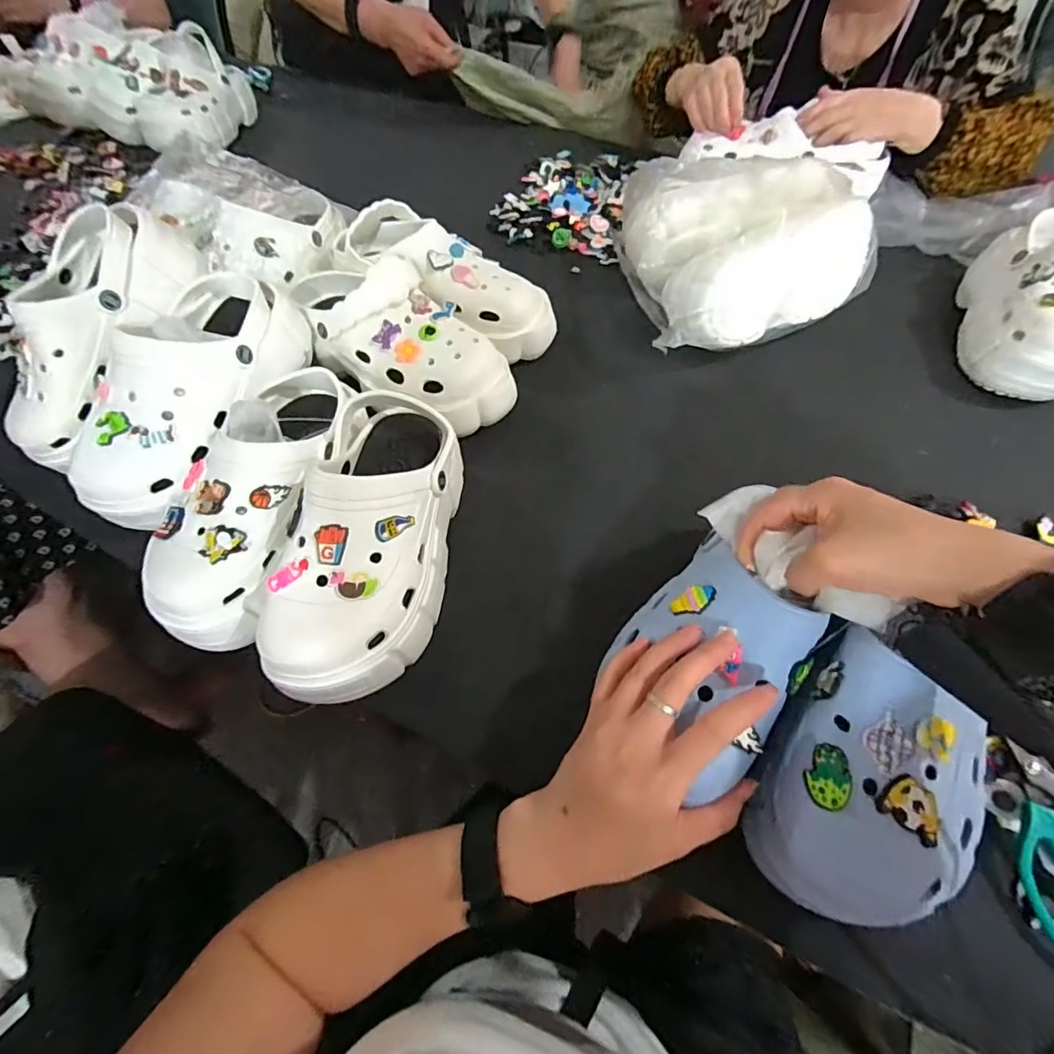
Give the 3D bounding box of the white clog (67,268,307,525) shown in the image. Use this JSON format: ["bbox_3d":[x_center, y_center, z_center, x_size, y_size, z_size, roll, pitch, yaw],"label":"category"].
[{"bbox_3d":[-0.294,-0.122,0.446,0.095,0.099,0.230,15,58,8],"label":"white clog"}]

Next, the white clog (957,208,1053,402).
[{"bbox_3d":[0.563,-0.247,0.558,0.102,0.108,0.220,20,59,12],"label":"white clog"}]

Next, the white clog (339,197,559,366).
[{"bbox_3d":[-0.094,-0.276,0.577,0.257,0.098,0.119,29,61,17],"label":"white clog"}]

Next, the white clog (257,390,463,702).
[{"bbox_3d":[-0.116,-0.004,0.391,0.107,0.087,0.253,3,57,1],"label":"white clog"}]

